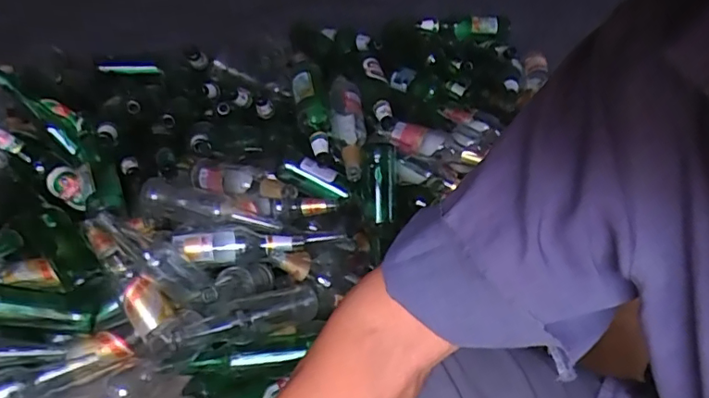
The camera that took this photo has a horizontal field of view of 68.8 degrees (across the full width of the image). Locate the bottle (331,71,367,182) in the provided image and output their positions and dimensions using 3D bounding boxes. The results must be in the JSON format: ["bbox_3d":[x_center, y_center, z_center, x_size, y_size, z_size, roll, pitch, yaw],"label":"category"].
[{"bbox_3d":[-0.016,-0.166,1.097,0.069,0.068,0.331,1,46,-10],"label":"bottle"}]

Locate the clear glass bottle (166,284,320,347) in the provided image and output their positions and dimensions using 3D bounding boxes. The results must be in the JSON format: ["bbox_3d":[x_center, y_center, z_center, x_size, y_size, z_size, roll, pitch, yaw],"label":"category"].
[{"bbox_3d":[-0.170,0.189,0.824,0.056,0.063,0.273,32,23,35],"label":"clear glass bottle"}]

